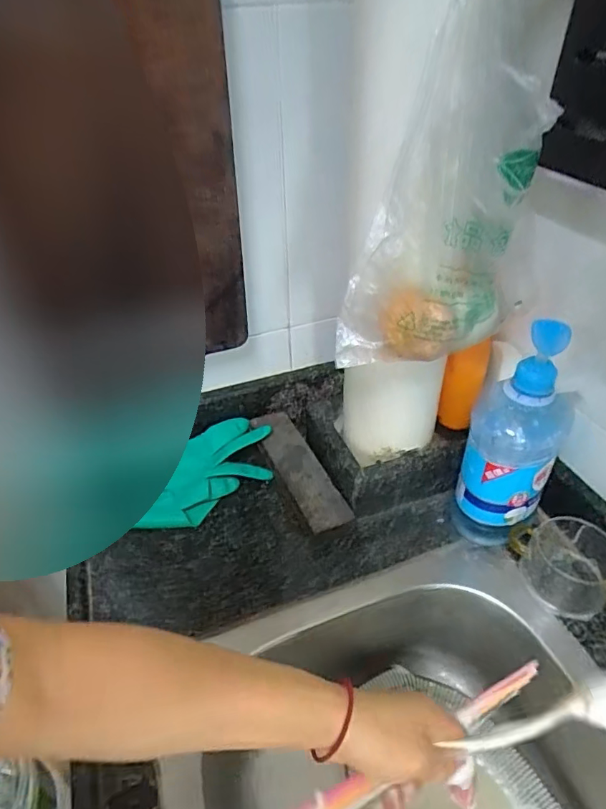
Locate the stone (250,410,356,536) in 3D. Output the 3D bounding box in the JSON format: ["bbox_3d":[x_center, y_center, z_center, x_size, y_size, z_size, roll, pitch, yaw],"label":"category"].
[{"bbox_3d":[-0.007,0.084,0.626,0.057,0.038,0.195,-17,42,-18],"label":"stone"}]

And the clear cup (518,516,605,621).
[{"bbox_3d":[0.266,0.155,0.508,0.086,0.056,0.091,-1,39,1],"label":"clear cup"}]

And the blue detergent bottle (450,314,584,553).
[{"bbox_3d":[0.212,0.039,0.505,0.085,0.247,0.088,20,44,25],"label":"blue detergent bottle"}]

